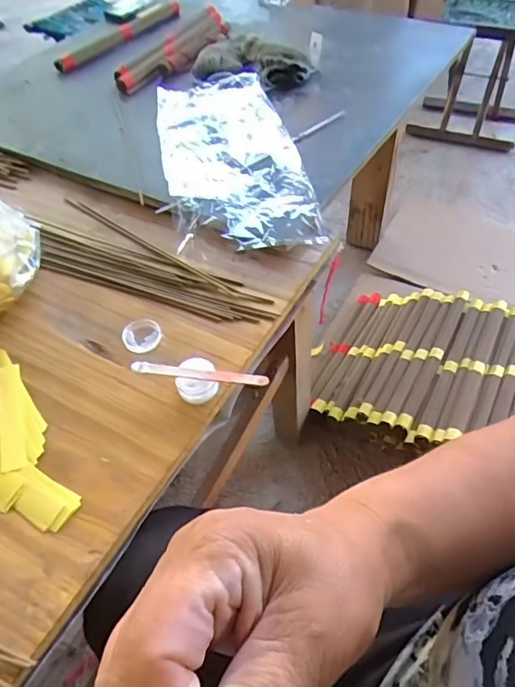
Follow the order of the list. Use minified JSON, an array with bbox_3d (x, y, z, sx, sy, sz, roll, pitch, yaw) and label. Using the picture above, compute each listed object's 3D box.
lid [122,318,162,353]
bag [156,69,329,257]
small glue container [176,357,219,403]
[{"bbox_3d":[-0.116,-0.009,0.519,0.037,0.008,0.044,2,50,3],"label":"lid"},{"bbox_3d":[-0.039,-0.255,0.700,0.176,0.042,0.398,-10,51,-7],"label":"bag"},{"bbox_3d":[-0.053,0.035,0.467,0.038,0.027,0.035,-1,50,1],"label":"small glue container"}]

